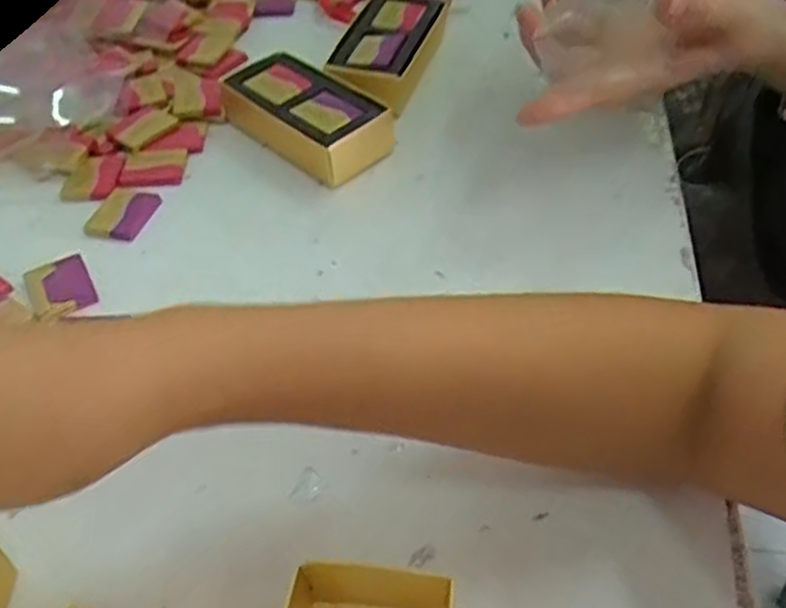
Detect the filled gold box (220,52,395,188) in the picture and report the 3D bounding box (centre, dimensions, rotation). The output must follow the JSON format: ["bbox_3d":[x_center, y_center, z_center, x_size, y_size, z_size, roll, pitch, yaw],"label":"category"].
[{"bbox_3d":[-0.057,-0.125,0.494,0.113,0.032,0.062,33,56,28],"label":"filled gold box"}]

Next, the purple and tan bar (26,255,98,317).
[{"bbox_3d":[-0.182,-0.009,0.413,0.031,0.005,0.044,-23,51,-19],"label":"purple and tan bar"}]

